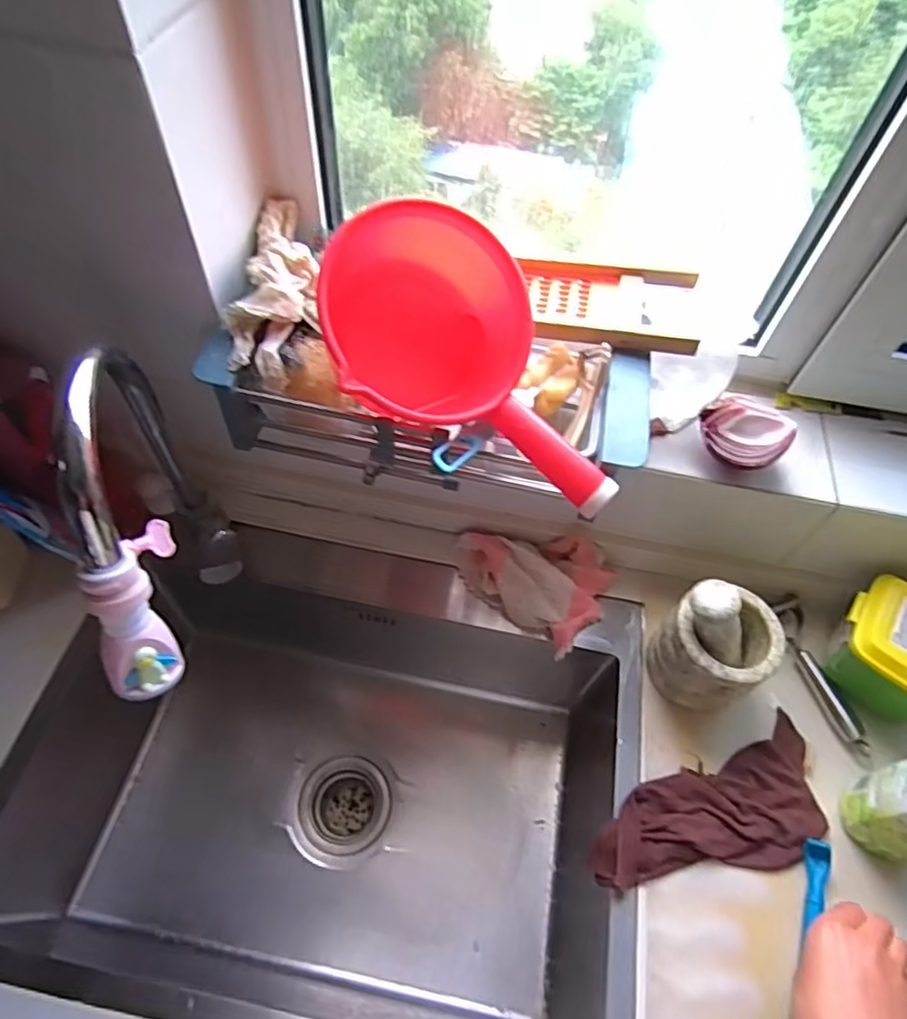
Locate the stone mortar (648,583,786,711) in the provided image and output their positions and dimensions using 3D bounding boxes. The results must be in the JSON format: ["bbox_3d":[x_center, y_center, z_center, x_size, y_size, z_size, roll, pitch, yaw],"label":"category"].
[{"bbox_3d":[0.266,0.144,0.628,0.101,0.112,0.090,-19,60,-16],"label":"stone mortar"}]

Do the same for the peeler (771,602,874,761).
[{"bbox_3d":[0.401,0.181,0.683,0.035,0.018,0.172,-10,58,-11],"label":"peeler"}]

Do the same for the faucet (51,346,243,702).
[{"bbox_3d":[-0.229,0.020,0.484,0.044,0.284,0.246,-7,58,-9],"label":"faucet"}]

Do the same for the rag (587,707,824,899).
[{"bbox_3d":[0.255,0.295,0.591,0.253,0.015,0.106,-17,60,-15],"label":"rag"}]

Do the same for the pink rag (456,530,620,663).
[{"bbox_3d":[0.096,0.067,0.714,0.166,0.044,0.123,38,62,19],"label":"pink rag"}]

